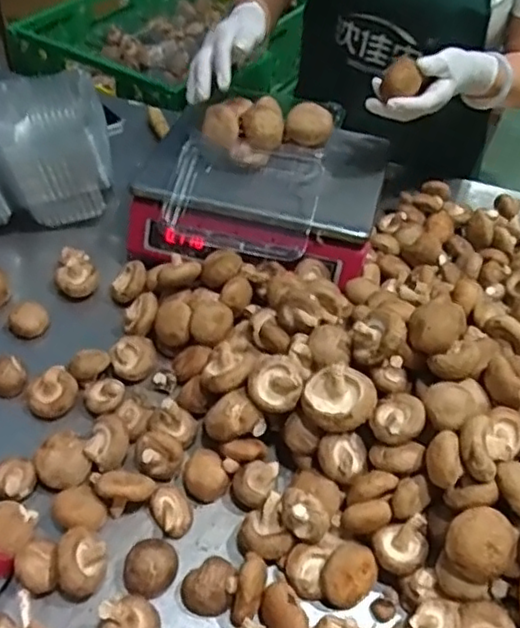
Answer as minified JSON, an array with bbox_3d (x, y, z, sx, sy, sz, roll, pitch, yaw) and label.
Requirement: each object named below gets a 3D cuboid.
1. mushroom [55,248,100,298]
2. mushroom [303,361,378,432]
[{"bbox_3d":[-0.229,-0.051,0.783,0.052,0.034,0.070,-12,49,-15],"label":"mushroom"},{"bbox_3d":[0.072,0.077,0.581,0.065,0.039,0.052,24,49,18],"label":"mushroom"}]

